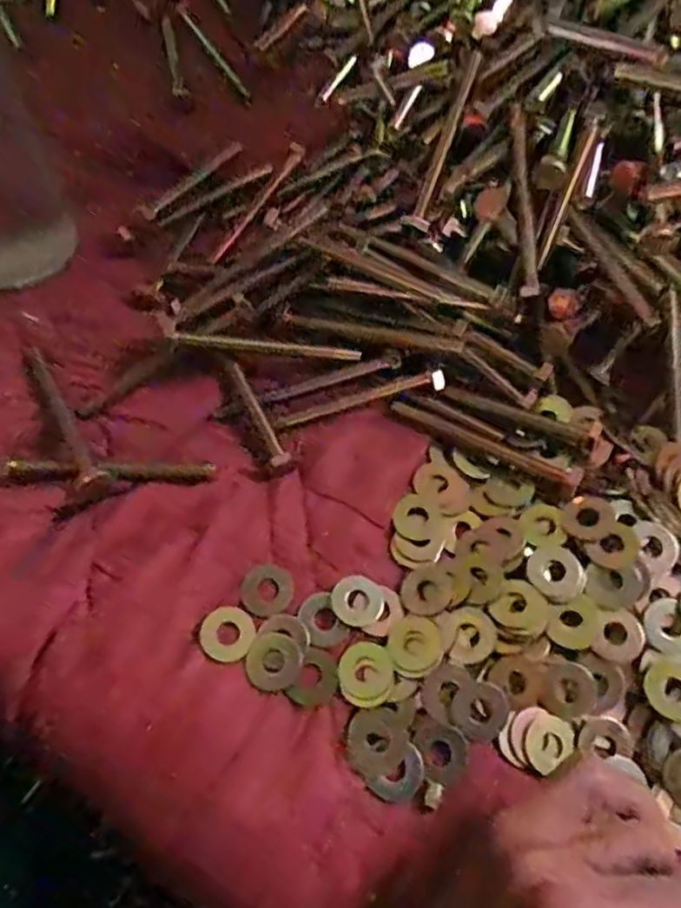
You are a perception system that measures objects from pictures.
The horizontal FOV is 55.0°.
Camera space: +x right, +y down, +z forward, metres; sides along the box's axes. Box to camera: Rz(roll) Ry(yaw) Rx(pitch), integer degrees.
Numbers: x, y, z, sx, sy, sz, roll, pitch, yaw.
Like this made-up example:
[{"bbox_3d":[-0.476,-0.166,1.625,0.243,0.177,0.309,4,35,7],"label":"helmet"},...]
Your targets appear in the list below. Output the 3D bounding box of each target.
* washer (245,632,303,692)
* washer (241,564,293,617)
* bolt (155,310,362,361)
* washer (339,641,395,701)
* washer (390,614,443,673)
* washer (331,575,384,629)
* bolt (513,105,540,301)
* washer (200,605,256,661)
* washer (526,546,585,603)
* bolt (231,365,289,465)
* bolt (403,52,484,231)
[{"bbox_3d":[-0.030,0.092,0.292,0.023,0.004,0.024,2,63,-3],"label":"washer"},{"bbox_3d":[-0.034,0.063,0.305,0.023,0.004,0.023,-23,67,-15],"label":"washer"},{"bbox_3d":[-0.042,-0.059,0.344,0.105,0.008,0.012,5,65,-17],"label":"bolt"},{"bbox_3d":[0.012,0.096,0.291,0.024,0.004,0.023,2,63,-3],"label":"washer"},{"bbox_3d":[0.034,0.085,0.295,0.024,0.004,0.024,2,63,-3],"label":"washer"},{"bbox_3d":[0.008,0.068,0.305,0.024,0.004,0.023,2,63,-3],"label":"washer"},{"bbox_3d":[0.099,-0.136,0.355,0.010,0.012,0.103,-3,88,-4],"label":"bolt"},{"bbox_3d":[-0.051,0.081,0.294,0.023,0.004,0.023,2,63,-3],"label":"washer"},{"bbox_3d":[0.101,0.055,0.304,0.026,0.004,0.024,2,63,-3],"label":"washer"},{"bbox_3d":[-0.041,-0.021,0.336,0.009,0.010,0.057,-21,67,-14],"label":"bolt"},{"bbox_3d":[0.059,-0.176,0.371,0.014,0.008,0.098,21,97,7],"label":"bolt"}]

